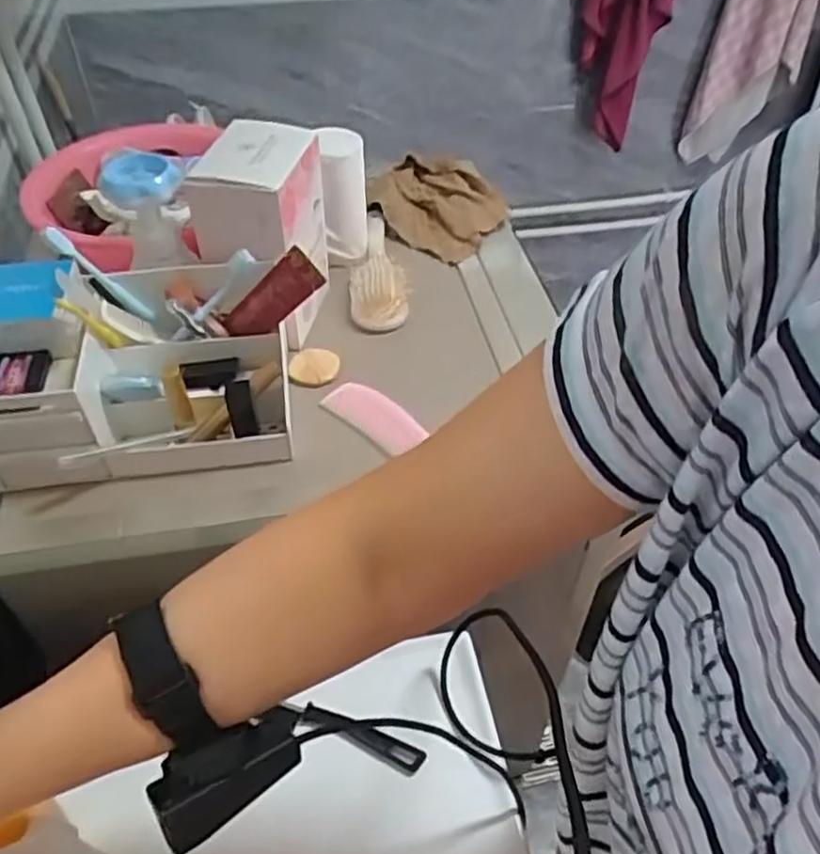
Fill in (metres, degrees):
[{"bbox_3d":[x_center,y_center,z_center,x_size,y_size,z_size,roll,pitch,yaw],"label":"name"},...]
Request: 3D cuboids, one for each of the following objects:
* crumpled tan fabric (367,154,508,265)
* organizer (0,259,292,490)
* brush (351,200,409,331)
[{"bbox_3d":[0.034,-0.286,0.918,0.163,0.048,0.156,29,53,25],"label":"crumpled tan fabric"},{"bbox_3d":[-0.239,-0.054,0.635,0.266,0.134,0.149,-11,47,-10],"label":"organizer"},{"bbox_3d":[-0.038,-0.182,0.829,0.064,0.033,0.185,-4,46,-3],"label":"brush"}]

